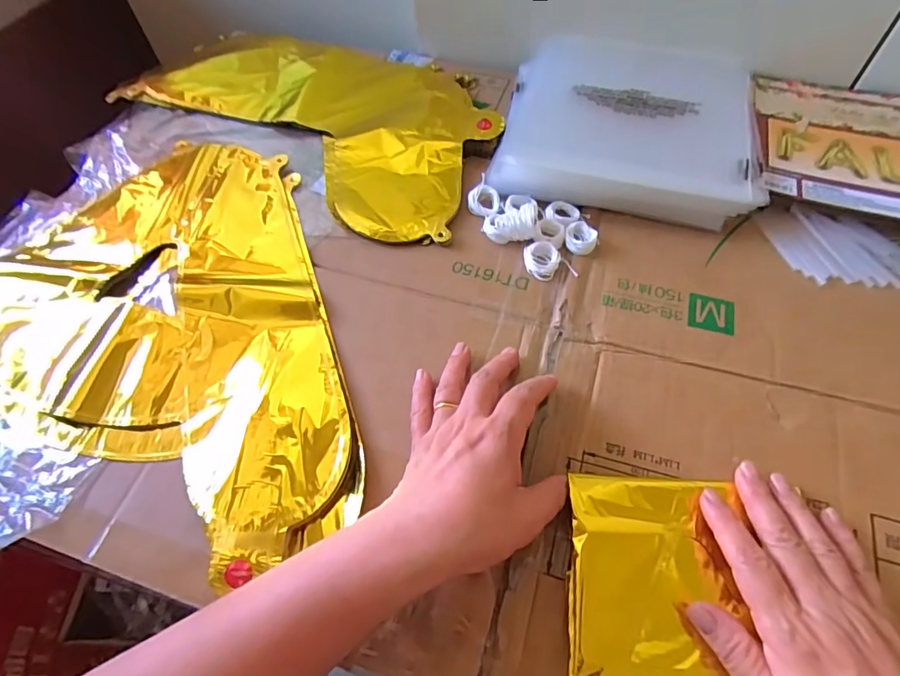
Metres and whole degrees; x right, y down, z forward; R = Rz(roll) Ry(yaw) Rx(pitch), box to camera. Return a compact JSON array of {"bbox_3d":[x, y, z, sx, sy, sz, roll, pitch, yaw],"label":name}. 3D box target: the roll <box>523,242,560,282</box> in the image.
[{"bbox_3d":[0.074,-0.065,0.417,0.029,0.008,0.033,23,63,16],"label":"roll"}]

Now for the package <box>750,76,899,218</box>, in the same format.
[{"bbox_3d":[0.376,-0.176,0.463,0.192,0.019,0.182,11,60,10],"label":"package"}]

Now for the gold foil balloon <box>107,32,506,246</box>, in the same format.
[{"bbox_3d":[-0.143,-0.244,0.533,0.415,0.011,0.226,27,64,18],"label":"gold foil balloon"}]

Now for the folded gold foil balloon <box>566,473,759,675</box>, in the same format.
[{"bbox_3d":[0.115,0.151,0.287,0.094,0.019,0.147,3,59,5],"label":"folded gold foil balloon"}]

